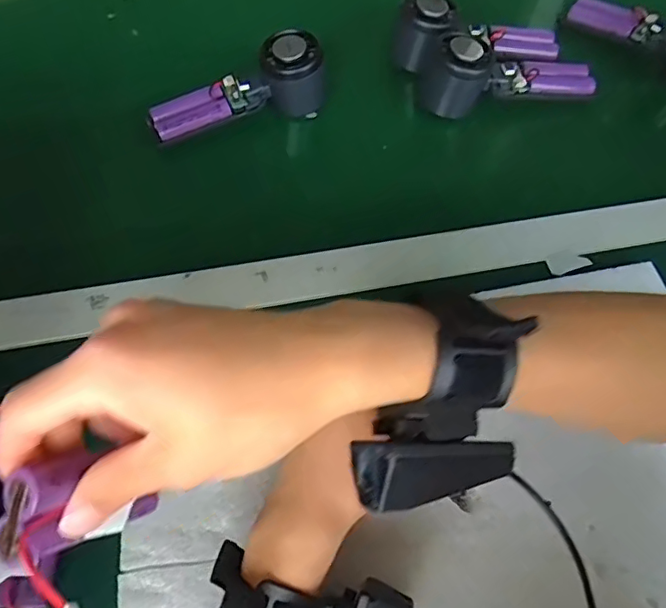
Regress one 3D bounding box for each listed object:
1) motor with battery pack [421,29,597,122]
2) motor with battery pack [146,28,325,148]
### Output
[{"bbox_3d":[0.164,-0.218,0.514,0.156,0.060,0.060,-5,62,-4],"label":"motor with battery pack"},{"bbox_3d":[-0.086,-0.188,0.492,0.153,0.061,0.041,-17,63,-10],"label":"motor with battery pack"}]

